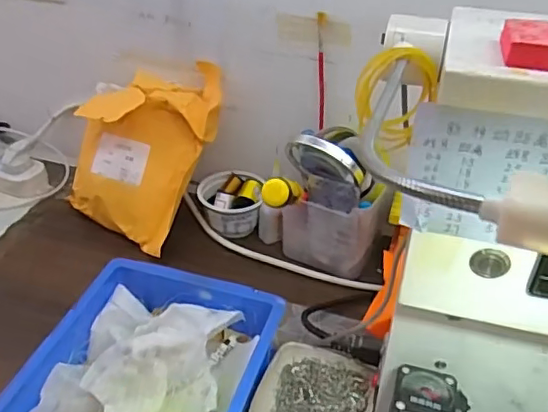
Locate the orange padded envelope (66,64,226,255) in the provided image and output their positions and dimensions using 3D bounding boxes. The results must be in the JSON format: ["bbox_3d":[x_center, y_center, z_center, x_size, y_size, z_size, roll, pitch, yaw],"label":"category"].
[{"bbox_3d":[-0.159,-0.074,0.673,0.154,0.224,0.061,23,4,11],"label":"orange padded envelope"}]

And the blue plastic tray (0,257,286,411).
[{"bbox_3d":[-0.108,0.159,0.473,0.178,0.074,0.246,12,38,14],"label":"blue plastic tray"}]

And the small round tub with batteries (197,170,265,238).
[{"bbox_3d":[-0.052,-0.004,0.699,0.075,0.044,0.075,1,37,-1],"label":"small round tub with batteries"}]

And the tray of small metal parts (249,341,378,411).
[{"bbox_3d":[0.035,0.169,0.501,0.098,0.016,0.095,13,38,15],"label":"tray of small metal parts"}]

